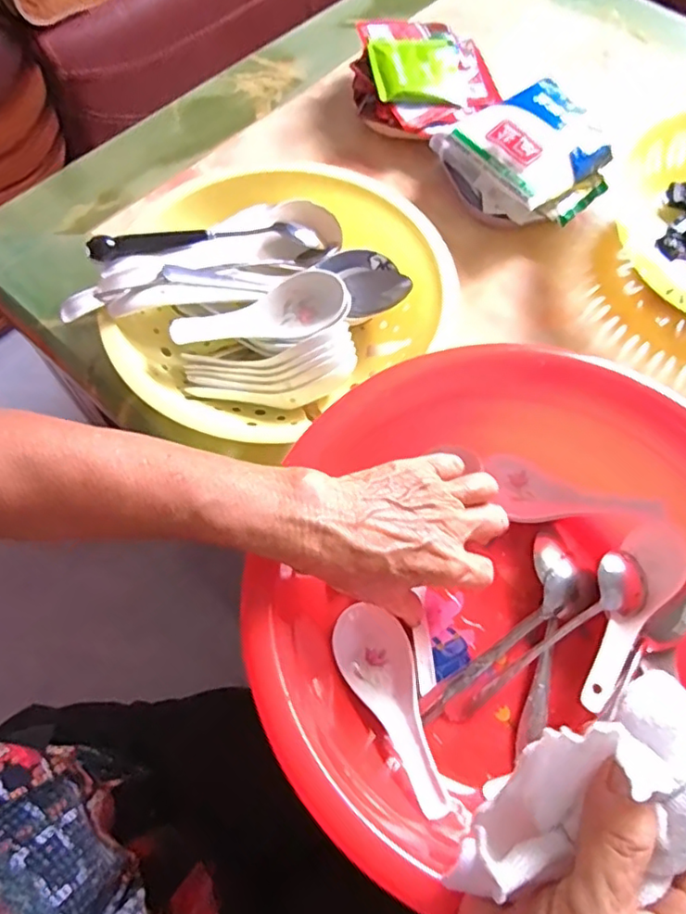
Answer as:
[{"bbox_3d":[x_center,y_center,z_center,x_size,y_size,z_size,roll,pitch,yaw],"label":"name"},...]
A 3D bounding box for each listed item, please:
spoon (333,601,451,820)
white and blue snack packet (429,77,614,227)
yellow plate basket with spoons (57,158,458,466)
[{"bbox_3d":[0.031,0.147,0.356,0.045,0.027,0.122,-19,45,-9],"label":"spoon"},{"bbox_3d":[0.169,-0.264,0.544,0.130,0.064,0.128,-26,67,-12],"label":"white and blue snack packet"},{"bbox_3d":[-0.055,-0.128,0.470,0.215,0.081,0.260,42,71,18],"label":"yellow plate basket with spoons"}]

